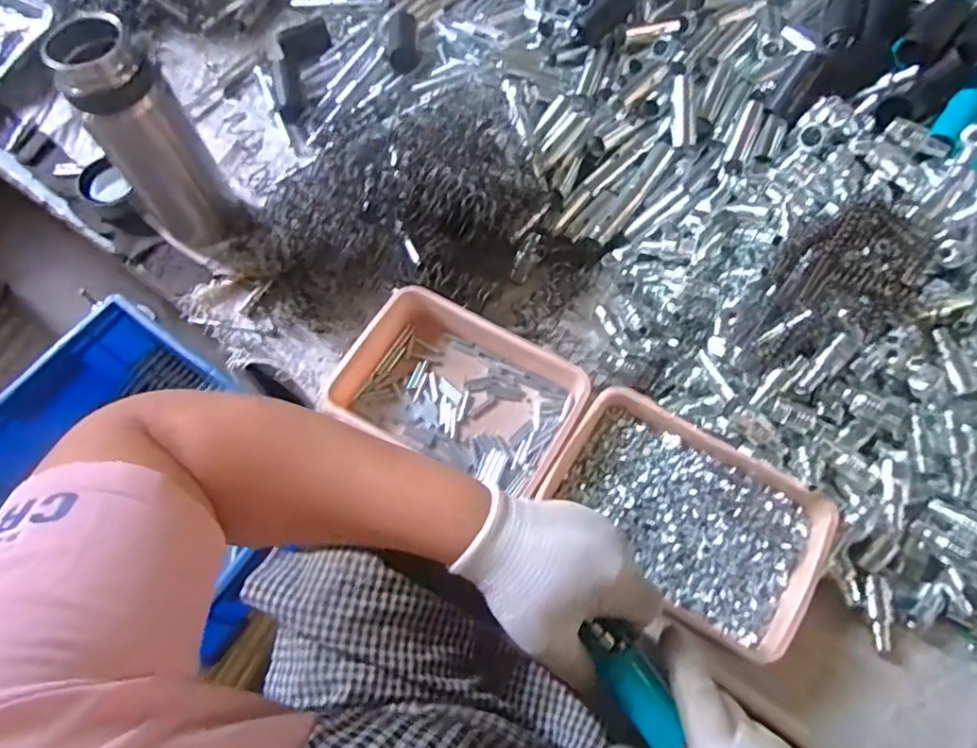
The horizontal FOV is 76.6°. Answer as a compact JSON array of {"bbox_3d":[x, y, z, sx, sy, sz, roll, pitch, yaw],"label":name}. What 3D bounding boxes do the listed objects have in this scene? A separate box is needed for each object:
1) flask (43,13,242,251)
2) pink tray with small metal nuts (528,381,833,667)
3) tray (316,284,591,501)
[{"bbox_3d":[-0.307,-0.210,0.567,0.079,0.196,0.070,-36,69,-13],"label":"flask"},{"bbox_3d":[0.152,0.107,0.487,0.201,0.037,0.131,33,71,16],"label":"pink tray with small metal nuts"},{"bbox_3d":[-0.025,0.015,0.543,0.204,0.042,0.141,22,68,12],"label":"tray"}]

